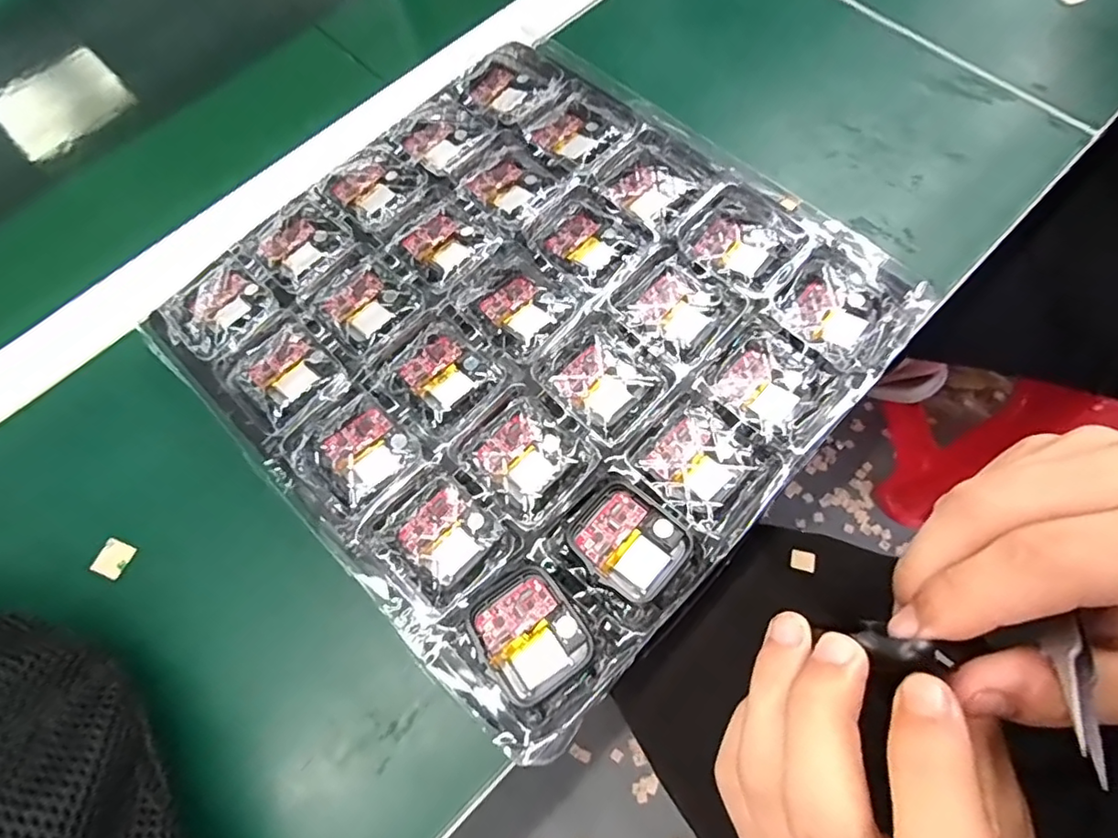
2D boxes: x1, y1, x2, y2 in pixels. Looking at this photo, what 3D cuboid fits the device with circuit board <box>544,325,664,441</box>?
[{"bbox_3d":[0.020,-0.017,0.259,0.044,0.013,0.038,42,76,17],"label":"device with circuit board"}]

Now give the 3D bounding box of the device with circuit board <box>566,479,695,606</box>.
[{"bbox_3d":[0.028,0.049,0.227,0.042,0.015,0.036,39,75,16],"label":"device with circuit board"}]

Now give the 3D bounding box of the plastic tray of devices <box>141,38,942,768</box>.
[{"bbox_3d":[-0.016,-0.045,0.284,0.279,0.048,0.265,41,76,17],"label":"plastic tray of devices"}]

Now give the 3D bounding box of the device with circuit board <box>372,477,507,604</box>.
[{"bbox_3d":[-0.050,0.051,0.240,0.044,0.012,0.041,39,75,16],"label":"device with circuit board"}]

